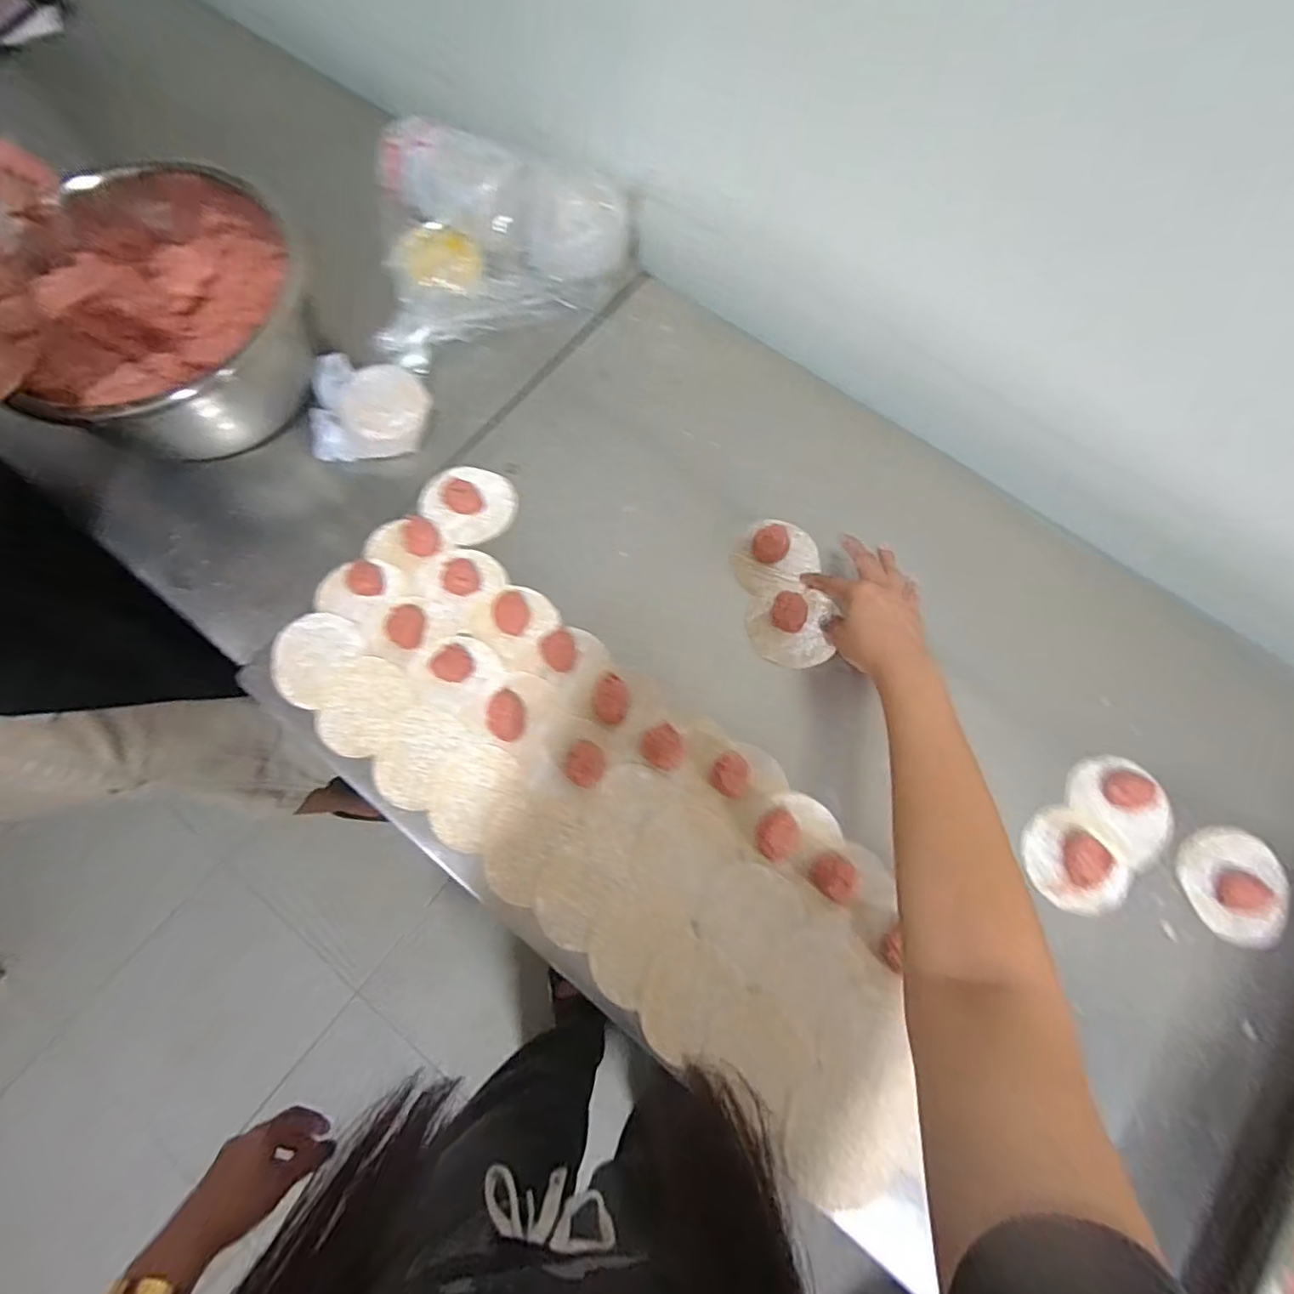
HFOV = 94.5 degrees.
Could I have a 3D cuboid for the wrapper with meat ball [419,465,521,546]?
[{"bbox_3d":[-0.173,-0.142,0.586,0.082,0.027,0.086,0,73,0],"label":"wrapper with meat ball"}]

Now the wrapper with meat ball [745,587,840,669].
[{"bbox_3d":[0.136,-0.018,0.554,0.079,0.020,0.071,-6,73,-2],"label":"wrapper with meat ball"}]

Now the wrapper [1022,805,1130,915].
[{"bbox_3d":[0.353,0.177,0.489,0.071,0.016,0.080,-33,76,-10],"label":"wrapper"}]

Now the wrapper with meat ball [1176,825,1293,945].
[{"bbox_3d":[0.482,0.194,0.487,0.073,0.012,0.089,-2,73,-1],"label":"wrapper with meat ball"}]

